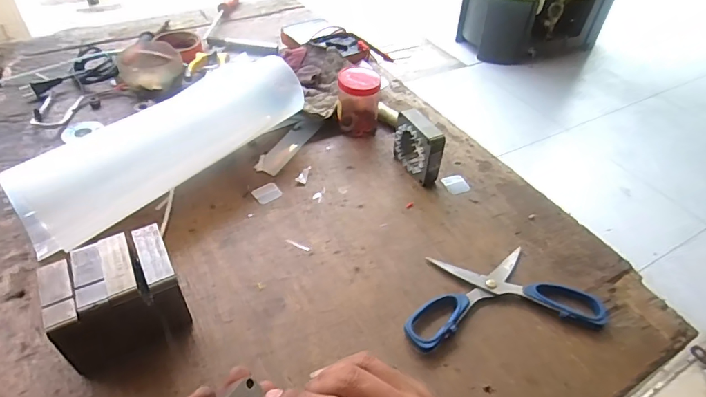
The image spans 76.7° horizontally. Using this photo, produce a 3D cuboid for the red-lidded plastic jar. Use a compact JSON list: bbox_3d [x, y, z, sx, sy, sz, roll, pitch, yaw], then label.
[{"bbox_3d":[0.008,-0.139,0.637,0.059,0.087,0.055,4,44,1],"label":"red-lidded plastic jar"}]

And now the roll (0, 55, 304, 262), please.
[{"bbox_3d":[-0.226,-0.071,0.545,0.090,0.095,0.341,36,53,29],"label":"roll"}]

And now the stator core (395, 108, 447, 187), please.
[{"bbox_3d":[0.082,-0.066,0.571,0.025,0.073,0.070,-22,50,-23],"label":"stator core"}]

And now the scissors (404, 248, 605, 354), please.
[{"bbox_3d":[0.142,0.095,0.452,0.195,0.017,0.102,-5,45,-8],"label":"scissors"}]

